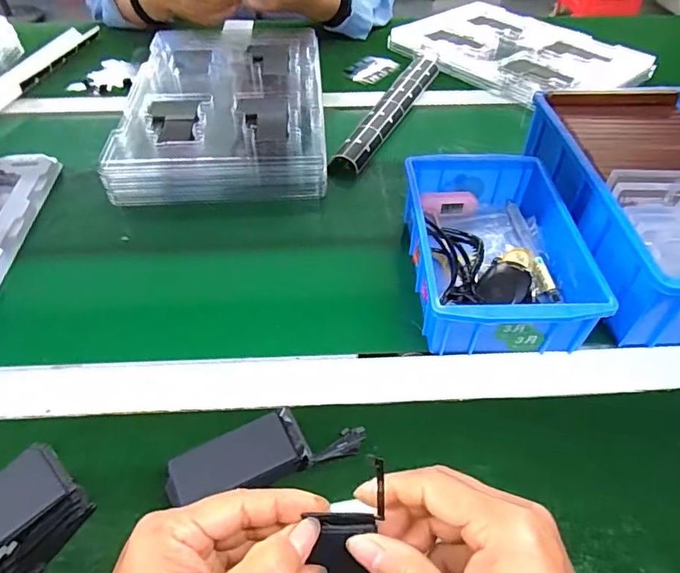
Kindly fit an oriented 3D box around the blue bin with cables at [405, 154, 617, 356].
[{"bbox_3d":[0.134,-0.037,0.434,0.136,0.059,0.201,0,48,-1],"label":"blue bin with cables"}]

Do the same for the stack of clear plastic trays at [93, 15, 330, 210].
[{"bbox_3d":[-0.141,-0.232,0.627,0.242,0.052,0.330,-1,48,-2],"label":"stack of clear plastic trays"}]

